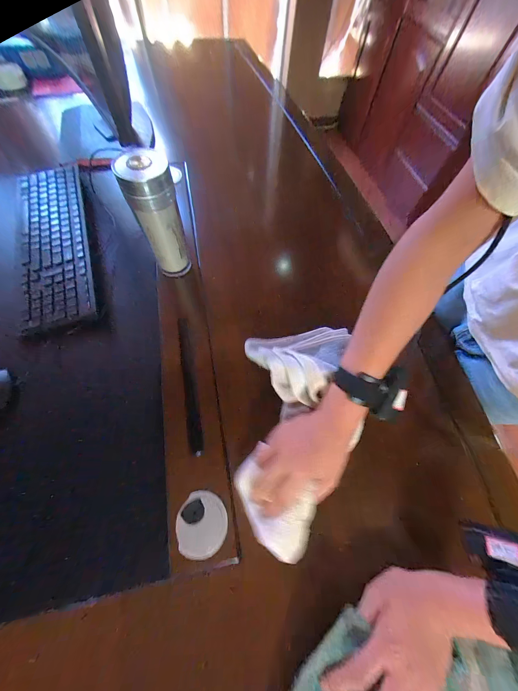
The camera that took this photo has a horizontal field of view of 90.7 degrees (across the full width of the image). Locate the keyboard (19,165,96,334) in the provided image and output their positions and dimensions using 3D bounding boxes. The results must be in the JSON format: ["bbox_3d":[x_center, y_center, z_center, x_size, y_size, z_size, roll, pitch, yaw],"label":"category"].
[{"bbox_3d":[-0.386,-0.211,0.482,0.114,0.015,0.396,-18,67,-12],"label":"keyboard"}]

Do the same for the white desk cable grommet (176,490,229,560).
[{"bbox_3d":[-0.071,0.220,0.319,0.061,0.009,0.068,-13,66,-10],"label":"white desk cable grommet"}]

